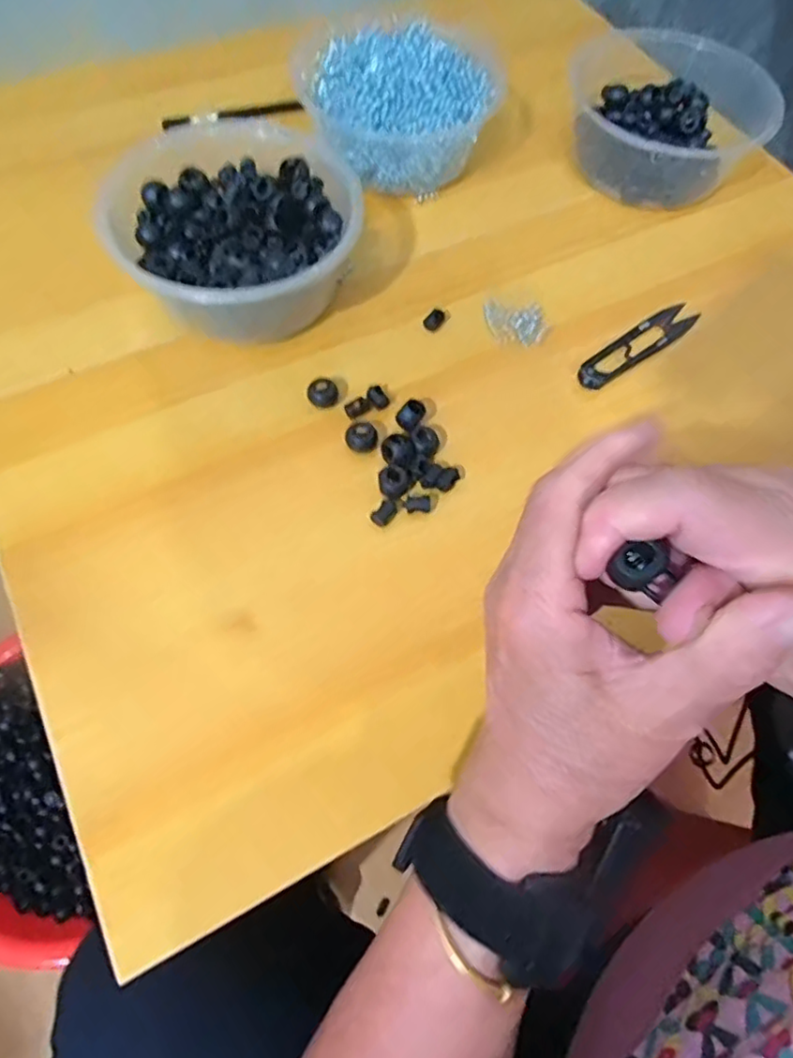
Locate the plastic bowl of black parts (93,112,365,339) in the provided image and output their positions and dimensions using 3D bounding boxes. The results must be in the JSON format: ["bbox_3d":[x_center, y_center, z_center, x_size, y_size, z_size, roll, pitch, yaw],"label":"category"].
[{"bbox_3d":[-0.089,-0.181,0.370,0.152,0.061,0.162,1,65,-2],"label":"plastic bowl of black parts"}]

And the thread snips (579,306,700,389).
[{"bbox_3d":[0.150,-0.114,0.378,0.100,0.009,0.022,-37,71,-17],"label":"thread snips"}]

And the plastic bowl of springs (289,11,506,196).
[{"bbox_3d":[0.000,-0.300,0.433,0.136,0.062,0.129,1,65,-2],"label":"plastic bowl of springs"}]

